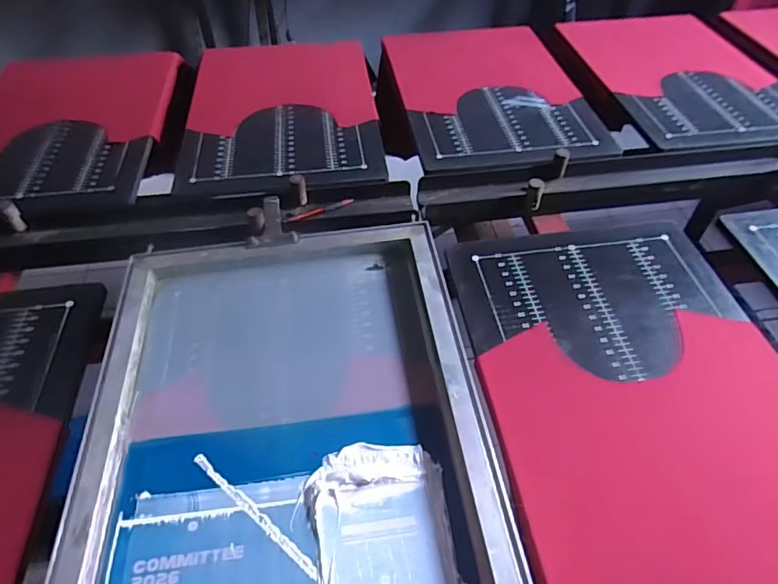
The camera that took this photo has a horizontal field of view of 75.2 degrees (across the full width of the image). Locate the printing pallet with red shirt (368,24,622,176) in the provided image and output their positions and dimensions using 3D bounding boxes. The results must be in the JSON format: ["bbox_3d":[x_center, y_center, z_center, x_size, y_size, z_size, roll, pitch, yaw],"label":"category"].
[{"bbox_3d":[0.203,-0.454,1.131,0.414,0.034,0.583,-6,48,-10],"label":"printing pallet with red shirt"}]

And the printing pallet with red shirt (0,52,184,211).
[{"bbox_3d":[-0.683,-0.346,1.049,0.409,0.041,0.632,-6,46,-4],"label":"printing pallet with red shirt"}]

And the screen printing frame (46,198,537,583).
[{"bbox_3d":[-0.119,0.165,0.595,0.457,0.055,0.643,-7,52,-6],"label":"screen printing frame"}]

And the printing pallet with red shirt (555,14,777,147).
[{"bbox_3d":[0.693,-0.525,1.172,0.425,0.050,0.654,-3,48,-7],"label":"printing pallet with red shirt"}]

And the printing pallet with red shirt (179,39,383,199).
[{"bbox_3d":[-0.228,-0.389,1.089,0.401,0.040,0.601,-3,48,-7],"label":"printing pallet with red shirt"}]

